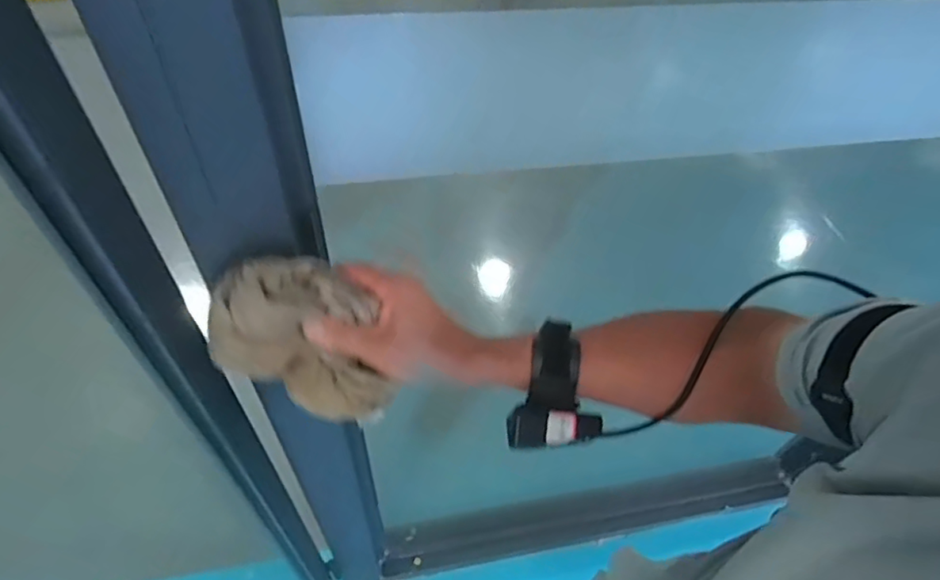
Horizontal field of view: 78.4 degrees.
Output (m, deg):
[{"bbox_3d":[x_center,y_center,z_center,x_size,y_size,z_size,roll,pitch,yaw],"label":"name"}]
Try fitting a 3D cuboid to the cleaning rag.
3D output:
[{"bbox_3d":[-0.121,0.031,0.439,0.134,0.106,0.071,14,48,6],"label":"cleaning rag"}]

